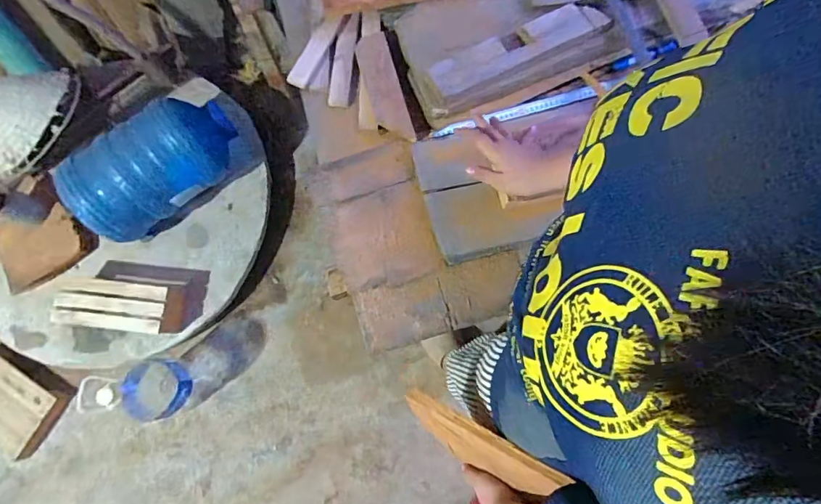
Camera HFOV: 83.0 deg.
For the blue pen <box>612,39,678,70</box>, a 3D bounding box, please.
[{"bbox_3d":[0.451,-0.378,0.892,0.138,0.016,0.017,-22,77,-2],"label":"blue pen"}]

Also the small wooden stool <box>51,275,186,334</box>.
[{"bbox_3d":[-0.820,0.142,1.326,0.327,0.113,0.159,4,77,4],"label":"small wooden stool"}]

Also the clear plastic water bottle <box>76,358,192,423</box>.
[{"bbox_3d":[-0.696,0.364,1.217,0.152,0.328,0.165,-3,77,2],"label":"clear plastic water bottle"}]

